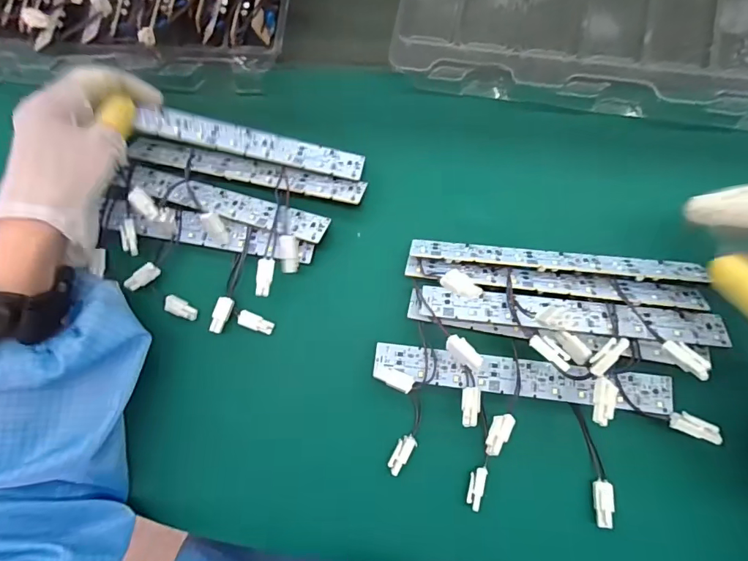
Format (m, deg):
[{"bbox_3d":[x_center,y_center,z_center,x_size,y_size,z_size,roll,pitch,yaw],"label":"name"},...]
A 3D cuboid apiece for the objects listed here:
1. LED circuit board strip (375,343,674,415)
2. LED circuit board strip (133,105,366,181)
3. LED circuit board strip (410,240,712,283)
[{"bbox_3d":[0.096,0.065,0.301,0.190,0.009,0.024,6,82,8],"label":"LED circuit board strip"},{"bbox_3d":[-0.088,-0.101,0.332,0.161,0.004,0.028,12,59,-4],"label":"LED circuit board strip"},{"bbox_3d":[0.121,-0.012,0.308,0.188,0.008,0.022,6,39,8],"label":"LED circuit board strip"}]

